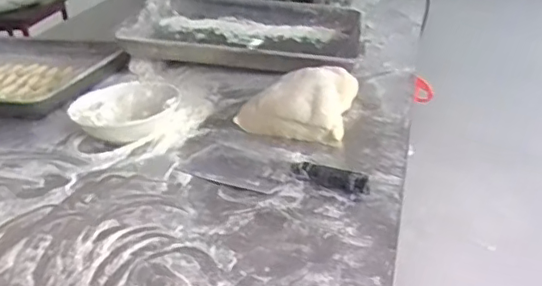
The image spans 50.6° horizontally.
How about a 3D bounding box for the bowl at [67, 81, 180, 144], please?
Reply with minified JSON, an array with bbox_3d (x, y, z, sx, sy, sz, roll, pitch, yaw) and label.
[{"bbox_3d":[-0.240,-0.049,0.958,0.170,0.058,0.148,-19,30,-23],"label":"bowl"}]

